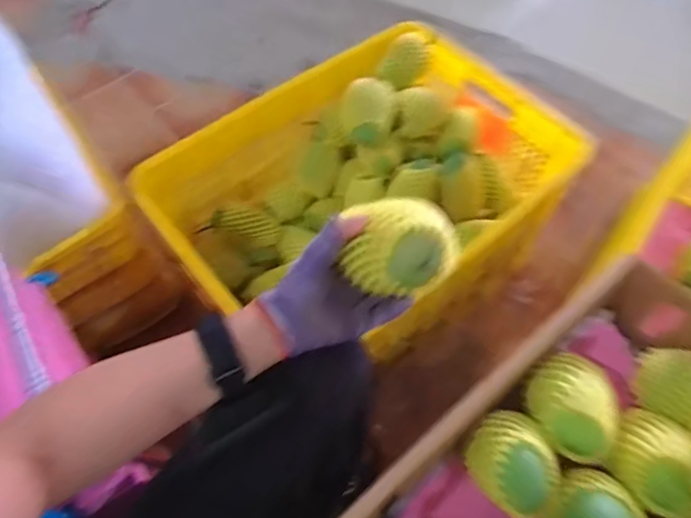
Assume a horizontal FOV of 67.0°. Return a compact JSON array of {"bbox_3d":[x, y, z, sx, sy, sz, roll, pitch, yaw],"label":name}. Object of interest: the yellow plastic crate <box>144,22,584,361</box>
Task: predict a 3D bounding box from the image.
[{"bbox_3d":[0.054,-0.090,0.875,0.558,0.269,0.400,-37,66,-19],"label":"yellow plastic crate"}]

